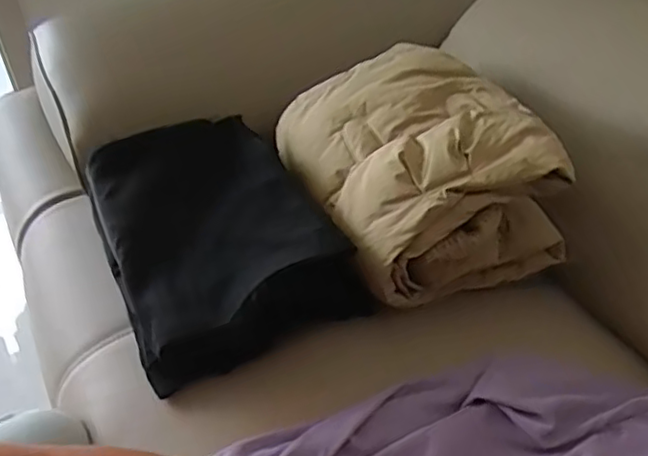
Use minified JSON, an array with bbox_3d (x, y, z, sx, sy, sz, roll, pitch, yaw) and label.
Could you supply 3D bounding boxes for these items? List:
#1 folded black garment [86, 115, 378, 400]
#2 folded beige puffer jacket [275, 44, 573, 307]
[{"bbox_3d":[-0.107,0.006,0.649,0.206,0.117,0.247,-18,42,-18],"label":"folded black garment"},{"bbox_3d":[0.089,-0.066,0.719,0.212,0.153,0.292,-16,41,-16],"label":"folded beige puffer jacket"}]

